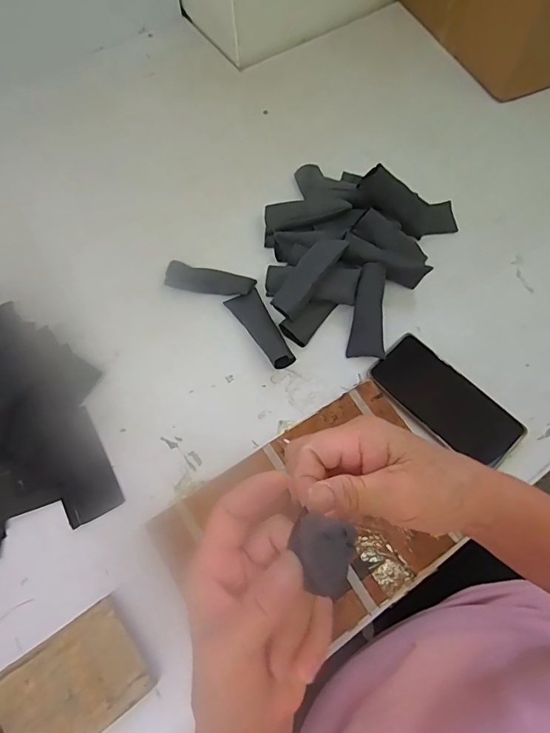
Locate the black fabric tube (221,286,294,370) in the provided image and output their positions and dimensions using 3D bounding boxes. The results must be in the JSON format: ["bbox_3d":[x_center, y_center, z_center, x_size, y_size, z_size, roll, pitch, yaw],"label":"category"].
[{"bbox_3d":[-0.013,-0.044,0.504,0.038,0.017,0.105,-29,70,-12],"label":"black fabric tube"}]

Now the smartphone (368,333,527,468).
[{"bbox_3d":[0.182,0.038,0.477,0.157,0.013,0.075,43,72,16],"label":"smartphone"}]

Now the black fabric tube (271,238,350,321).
[{"bbox_3d":[0.037,-0.100,0.489,0.035,0.015,0.103,36,86,14],"label":"black fabric tube"}]

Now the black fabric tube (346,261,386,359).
[{"bbox_3d":[0.107,-0.064,0.500,0.038,0.014,0.107,6,88,3],"label":"black fabric tube"}]

